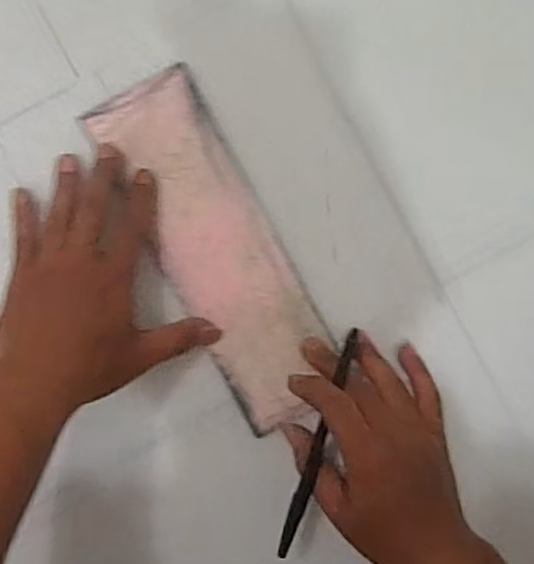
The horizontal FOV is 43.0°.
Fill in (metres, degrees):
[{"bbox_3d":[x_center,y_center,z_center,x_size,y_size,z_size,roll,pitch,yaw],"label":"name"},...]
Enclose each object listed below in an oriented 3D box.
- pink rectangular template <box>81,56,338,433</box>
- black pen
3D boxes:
[{"bbox_3d":[-0.032,-0.022,0.466,0.081,0.007,0.245,-30,93,-4],"label":"pink rectangular template"},{"bbox_3d":[0.033,0.102,0.434,0.011,0.006,0.150,19,86,-2],"label":"black pen"}]

